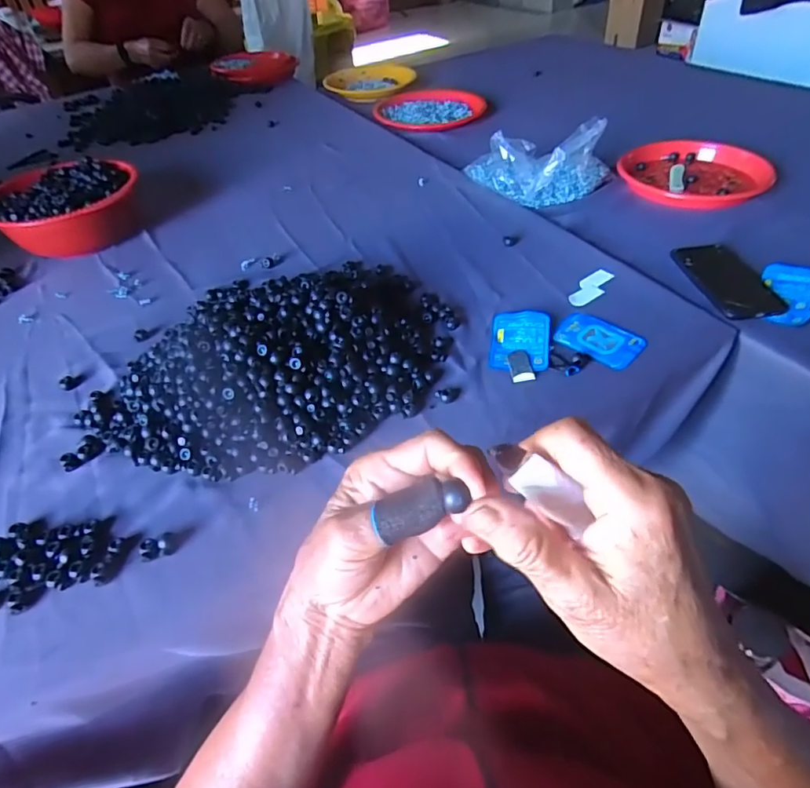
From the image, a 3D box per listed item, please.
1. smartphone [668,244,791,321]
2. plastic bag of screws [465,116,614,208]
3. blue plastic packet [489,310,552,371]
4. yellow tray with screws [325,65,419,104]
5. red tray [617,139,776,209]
[{"bbox_3d":[0.412,-0.148,0.678,0.081,0.007,0.158,-6,46,-2],"label":"smartphone"},{"bbox_3d":[0.215,-0.396,0.879,0.242,0.101,0.152,12,48,15],"label":"plastic bag of screws"},{"bbox_3d":[0.136,-0.065,0.619,0.067,0.013,0.099,6,46,10],"label":"blue plastic packet"},{"bbox_3d":[-0.108,-0.837,1.404,0.221,0.029,0.209,31,55,30],"label":"yellow tray with screws"},{"bbox_3d":[0.469,-0.379,0.887,0.182,0.035,0.218,-22,48,-17],"label":"red tray"}]

